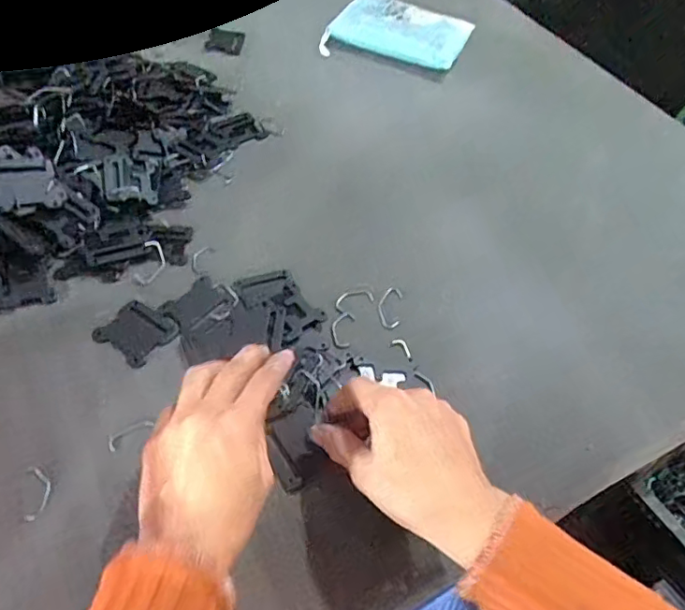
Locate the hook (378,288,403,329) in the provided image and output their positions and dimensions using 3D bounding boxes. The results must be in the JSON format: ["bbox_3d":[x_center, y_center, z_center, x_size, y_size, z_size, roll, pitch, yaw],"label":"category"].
[{"bbox_3d":[0.039,0.001,0.464,0.019,0.004,0.041,10,51,2],"label":"hook"}]

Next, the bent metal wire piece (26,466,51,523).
[{"bbox_3d":[-0.189,0.116,0.347,0.014,0.004,0.034,-9,53,-13],"label":"bent metal wire piece"}]

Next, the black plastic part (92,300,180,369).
[{"bbox_3d":[-0.156,0.020,0.425,0.049,0.004,0.046,31,55,17],"label":"black plastic part"}]

